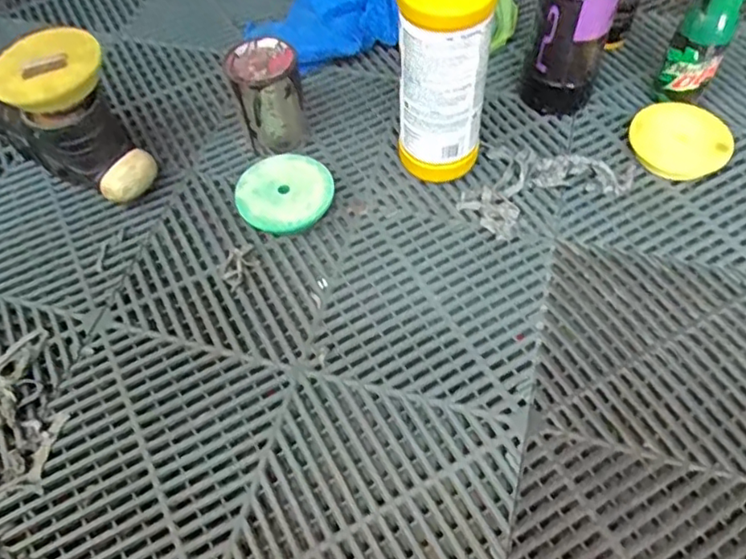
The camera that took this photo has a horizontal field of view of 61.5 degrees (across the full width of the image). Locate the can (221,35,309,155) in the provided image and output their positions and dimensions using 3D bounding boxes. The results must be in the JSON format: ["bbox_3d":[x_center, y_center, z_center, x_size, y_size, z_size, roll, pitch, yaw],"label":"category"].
[{"bbox_3d":[-0.112,-0.195,0.683,0.070,0.103,0.069,-20,57,-9],"label":"can"}]

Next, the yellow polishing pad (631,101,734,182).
[{"bbox_3d":[0.319,-0.146,0.652,0.090,0.012,0.090,-27,76,0],"label":"yellow polishing pad"}]

